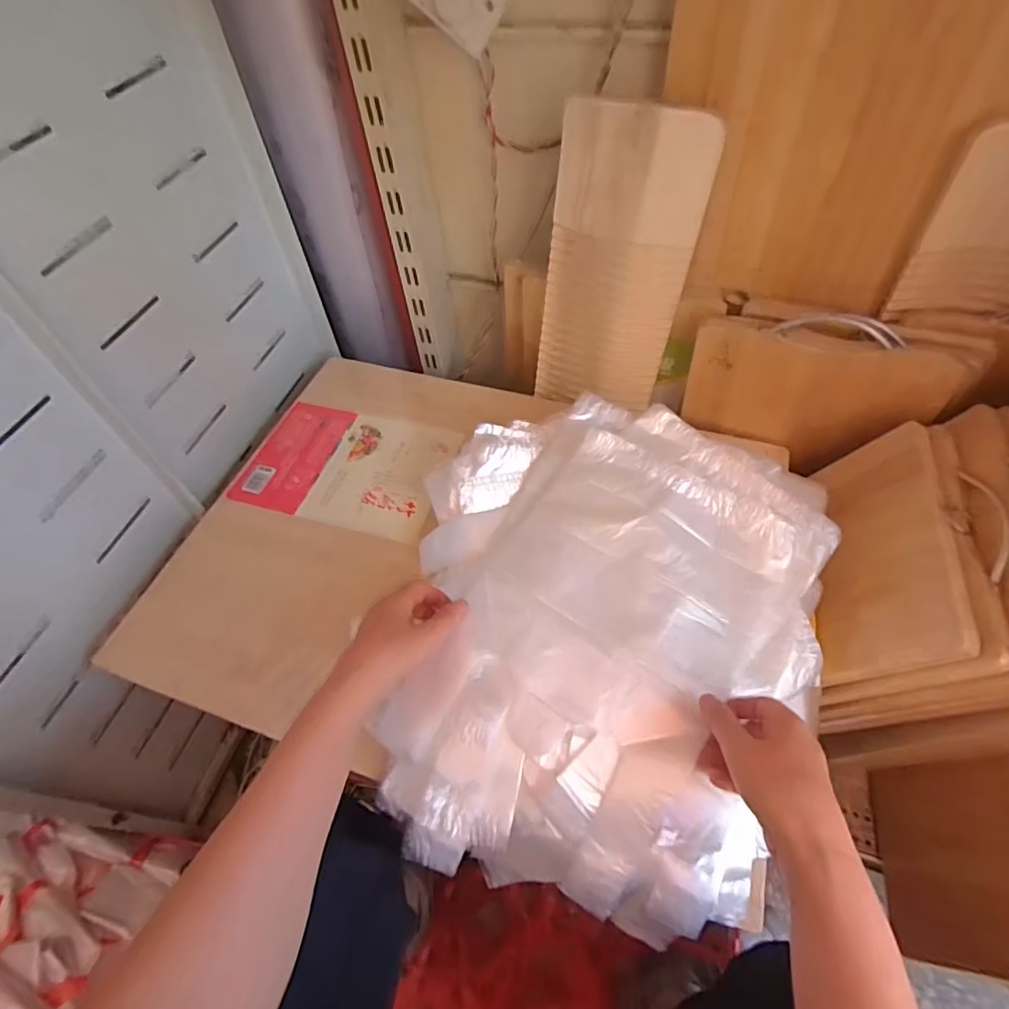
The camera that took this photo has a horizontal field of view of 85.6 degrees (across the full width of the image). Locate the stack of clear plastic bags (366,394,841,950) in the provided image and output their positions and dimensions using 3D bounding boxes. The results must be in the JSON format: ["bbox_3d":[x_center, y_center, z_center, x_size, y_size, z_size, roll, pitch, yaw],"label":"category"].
[{"bbox_3d":[0.092,0.103,0.511,0.372,0.092,0.438,10,56,11],"label":"stack of clear plastic bags"}]

